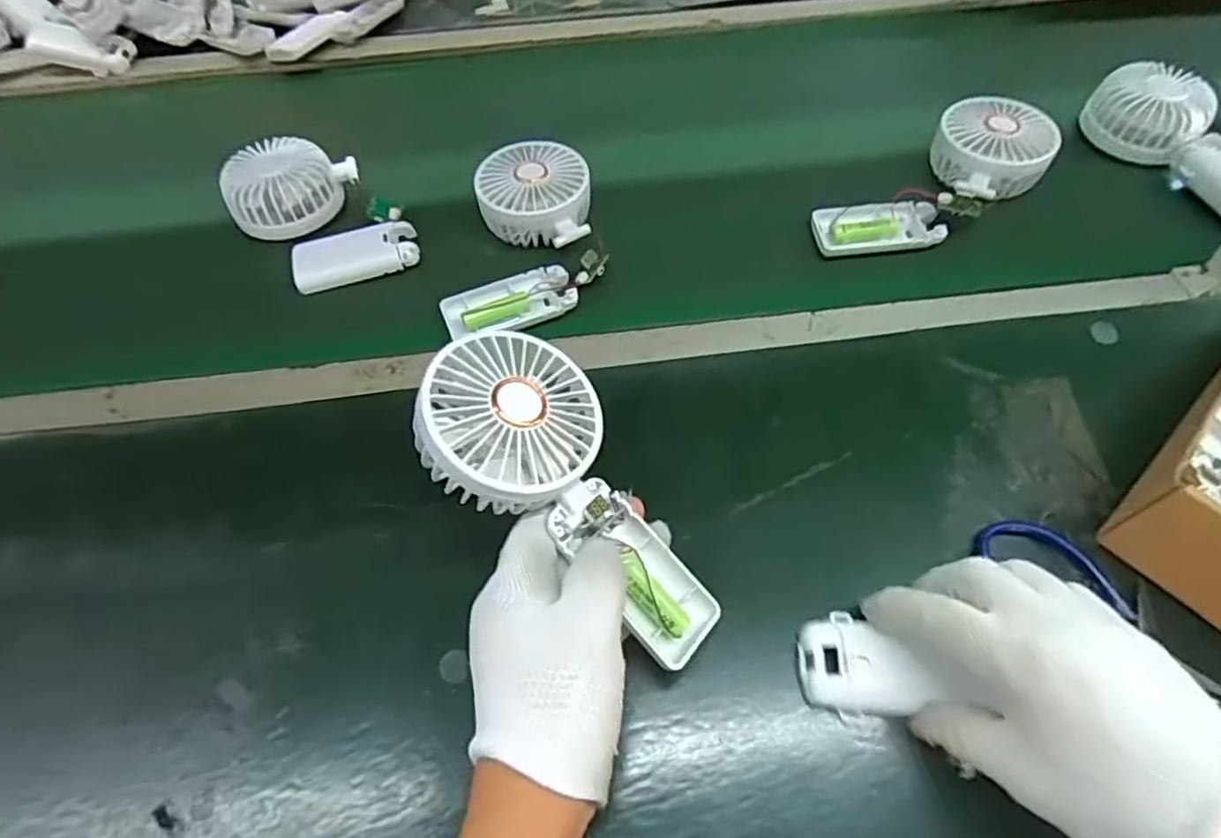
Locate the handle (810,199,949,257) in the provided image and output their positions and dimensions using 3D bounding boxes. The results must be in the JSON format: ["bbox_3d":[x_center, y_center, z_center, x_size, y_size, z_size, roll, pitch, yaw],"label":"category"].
[{"bbox_3d":[0.204,-0.147,0.519,0.092,0.013,0.044,-4,57,0],"label":"handle"}]

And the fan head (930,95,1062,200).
[{"bbox_3d":[0.302,-0.216,0.544,0.092,0.037,0.083,-20,59,-10],"label":"fan head"}]

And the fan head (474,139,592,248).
[{"bbox_3d":[-0.059,-0.175,0.533,0.086,0.034,0.091,-2,57,2],"label":"fan head"}]

